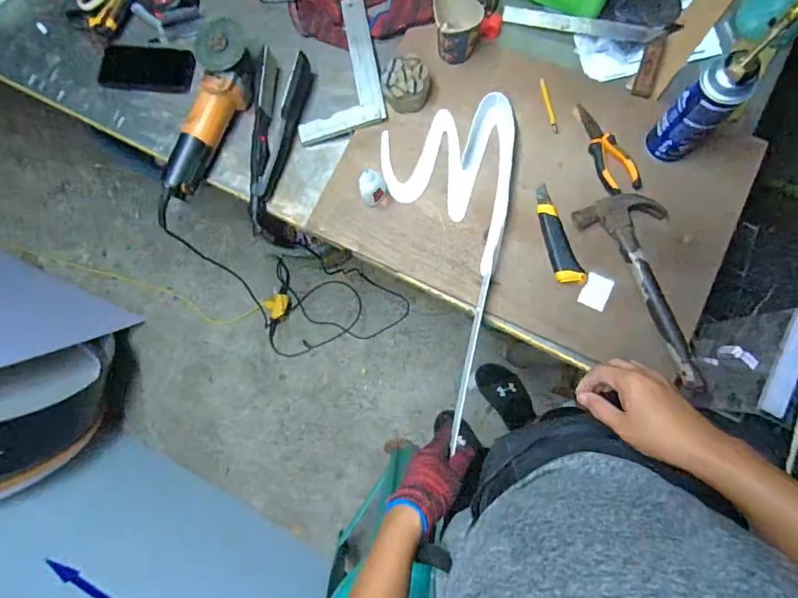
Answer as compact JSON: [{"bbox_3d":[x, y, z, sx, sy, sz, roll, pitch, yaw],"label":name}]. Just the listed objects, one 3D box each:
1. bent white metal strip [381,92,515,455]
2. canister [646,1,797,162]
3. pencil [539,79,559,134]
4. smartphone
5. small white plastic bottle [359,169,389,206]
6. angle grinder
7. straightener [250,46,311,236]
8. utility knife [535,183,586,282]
[{"bbox_3d":[0.077,-0.086,0.687,0.204,0.048,0.451,-2,78,5],"label":"bent white metal strip"},{"bbox_3d":[0.419,-0.275,0.607,0.063,0.245,0.106,39,87,9],"label":"canister"},{"bbox_3d":[0.243,-0.312,0.739,0.009,0.012,0.099,-11,81,4],"label":"pencil"},{"bbox_3d":[-0.467,-0.426,0.846,0.166,0.014,0.081,3,92,-2],"label":"smartphone"},{"bbox_3d":[-0.041,-0.176,0.704,0.039,0.073,0.046,-14,81,3],"label":"small white plastic bottle"},{"bbox_3d":[-0.311,-0.304,0.750,0.079,0.091,0.282,21,84,8],"label":"angle grinder"},{"bbox_3d":[-0.220,-0.264,0.757,0.076,0.050,0.297,14,83,7],"label":"straightener"},{"bbox_3d":[0.239,-0.099,0.694,0.042,0.018,0.162,-16,81,3],"label":"utility knife"}]

